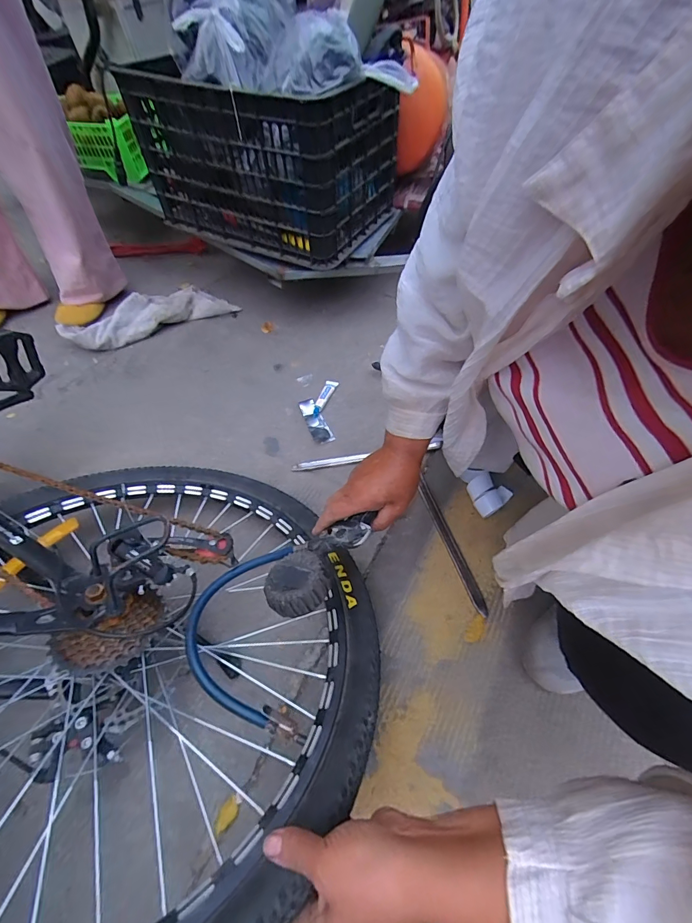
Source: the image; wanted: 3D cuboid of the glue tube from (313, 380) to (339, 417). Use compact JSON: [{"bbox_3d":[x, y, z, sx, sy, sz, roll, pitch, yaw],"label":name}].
[{"bbox_3d":[-0.048,-0.138,0.819,0.027,0.017,0.109,17,56,14],"label":"glue tube"}]

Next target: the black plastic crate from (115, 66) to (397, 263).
[{"bbox_3d":[-0.179,-0.642,0.824,0.459,0.256,0.307,22,58,17],"label":"black plastic crate"}]

